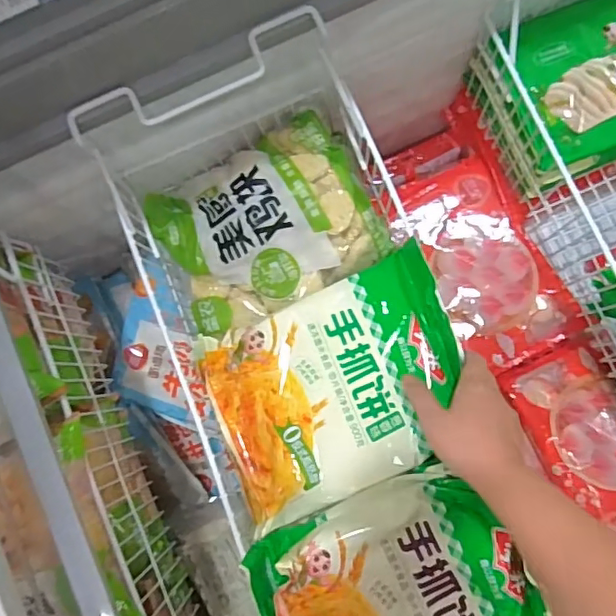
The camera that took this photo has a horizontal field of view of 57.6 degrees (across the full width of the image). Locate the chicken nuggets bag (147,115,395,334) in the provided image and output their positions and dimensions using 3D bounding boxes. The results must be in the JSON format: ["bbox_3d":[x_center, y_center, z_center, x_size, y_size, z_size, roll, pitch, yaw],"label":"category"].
[{"bbox_3d":[-0.048,-0.093,0.631,0.237,0.057,0.186,-26,82,2],"label":"chicken nuggets bag"}]

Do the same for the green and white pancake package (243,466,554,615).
[{"bbox_3d":[0.090,0.283,0.527,0.238,0.048,0.207,-25,82,2],"label":"green and white pancake package"}]

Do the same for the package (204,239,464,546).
[{"bbox_3d":[0.028,0.083,0.576,0.257,0.052,0.205,-23,82,2],"label":"package"}]

